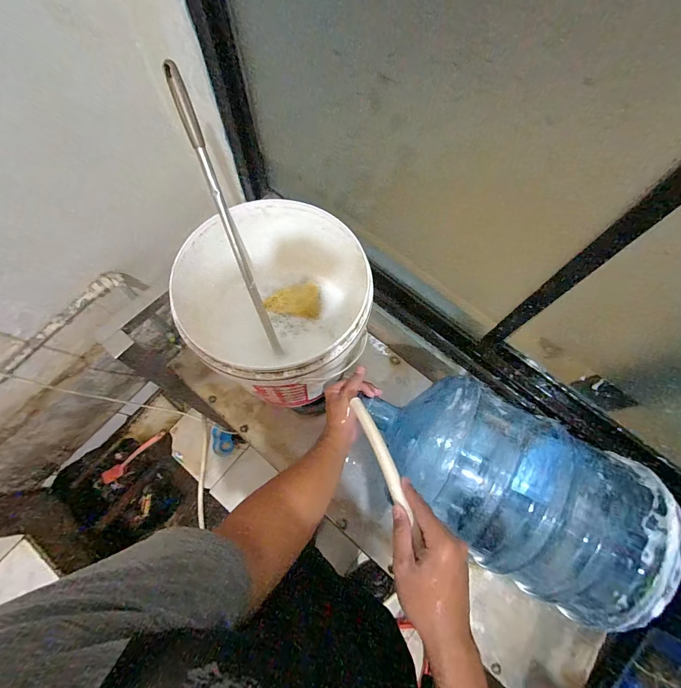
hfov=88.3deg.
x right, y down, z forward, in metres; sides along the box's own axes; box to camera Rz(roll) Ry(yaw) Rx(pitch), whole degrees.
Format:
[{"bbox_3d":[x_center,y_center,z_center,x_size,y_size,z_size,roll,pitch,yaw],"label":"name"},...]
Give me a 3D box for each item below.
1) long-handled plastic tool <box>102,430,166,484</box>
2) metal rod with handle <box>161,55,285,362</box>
[{"bbox_3d":[-0.840,0.457,1.432,0.287,0.049,0.047,-41,76,-14],"label":"long-handled plastic tool"},{"bbox_3d":[-0.179,-0.182,0.588,0.019,0.469,0.024,-20,29,-8],"label":"metal rod with handle"}]

